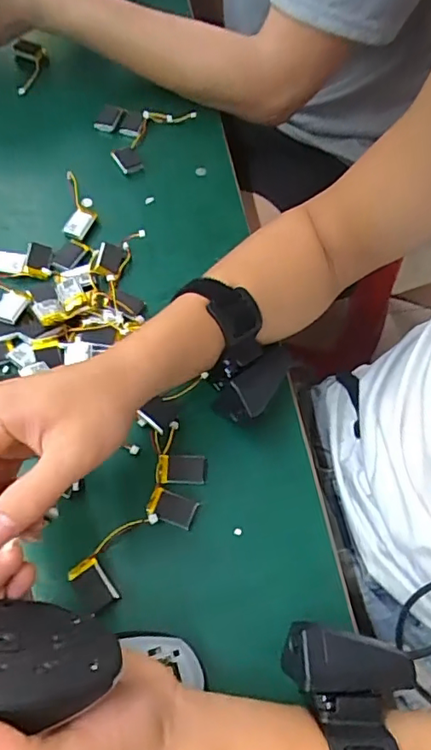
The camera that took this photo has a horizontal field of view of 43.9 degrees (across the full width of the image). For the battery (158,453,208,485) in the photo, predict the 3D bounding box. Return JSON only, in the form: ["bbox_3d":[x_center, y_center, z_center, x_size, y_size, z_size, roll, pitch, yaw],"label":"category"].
[{"bbox_3d":[-0.023,0.067,0.384,0.033,0.004,0.020,1,63,-2],"label":"battery"}]

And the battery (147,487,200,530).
[{"bbox_3d":[-0.030,0.092,0.371,0.033,0.004,0.020,20,64,7],"label":"battery"}]

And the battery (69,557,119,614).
[{"bbox_3d":[-0.078,0.135,0.344,0.020,0.006,0.032,-32,69,-17],"label":"battery"}]

